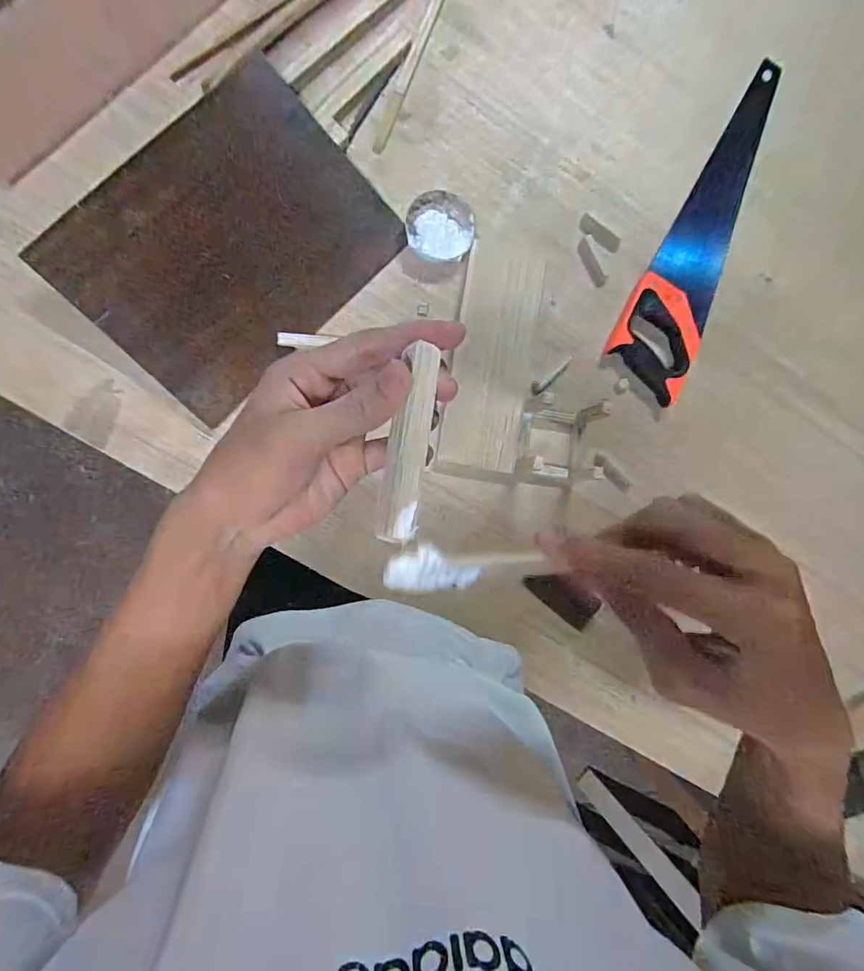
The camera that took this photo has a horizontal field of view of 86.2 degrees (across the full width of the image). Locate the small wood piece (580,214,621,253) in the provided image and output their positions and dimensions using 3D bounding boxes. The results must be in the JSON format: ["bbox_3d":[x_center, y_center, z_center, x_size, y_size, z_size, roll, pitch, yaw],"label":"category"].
[{"bbox_3d":[0.225,-0.339,0.620,0.062,0.004,0.025,36,83,-6],"label":"small wood piece"}]

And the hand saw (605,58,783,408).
[{"bbox_3d":[0.376,-0.363,0.632,0.111,0.030,0.503,25,84,-7],"label":"hand saw"}]

